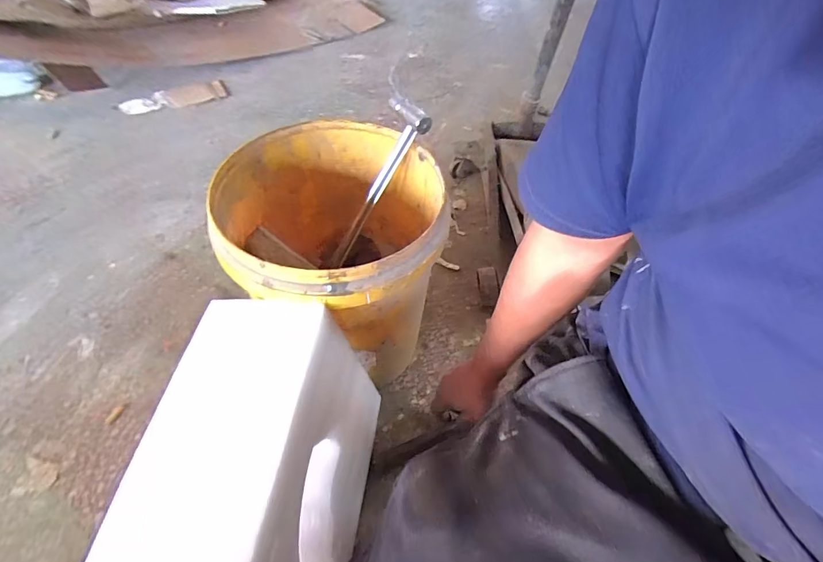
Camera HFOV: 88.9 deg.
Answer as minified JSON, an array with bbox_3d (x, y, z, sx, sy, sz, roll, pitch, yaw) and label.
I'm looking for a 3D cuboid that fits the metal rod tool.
[{"bbox_3d":[-0.063,-0.143,0.656,0.025,0.276,0.069,-2,43,-47],"label":"metal rod tool"}]

